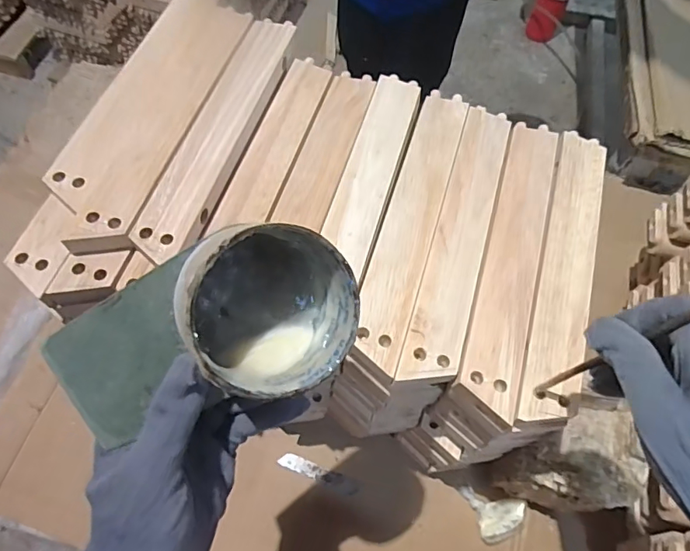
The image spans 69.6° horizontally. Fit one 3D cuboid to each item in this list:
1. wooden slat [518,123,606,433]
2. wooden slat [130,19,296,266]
[{"bbox_3d":[0.187,-0.013,0.415,0.044,0.012,0.288,18,63,6],"label":"wooden slat"},{"bbox_3d":[-0.107,-0.133,0.444,0.047,0.018,0.282,15,63,5],"label":"wooden slat"}]

